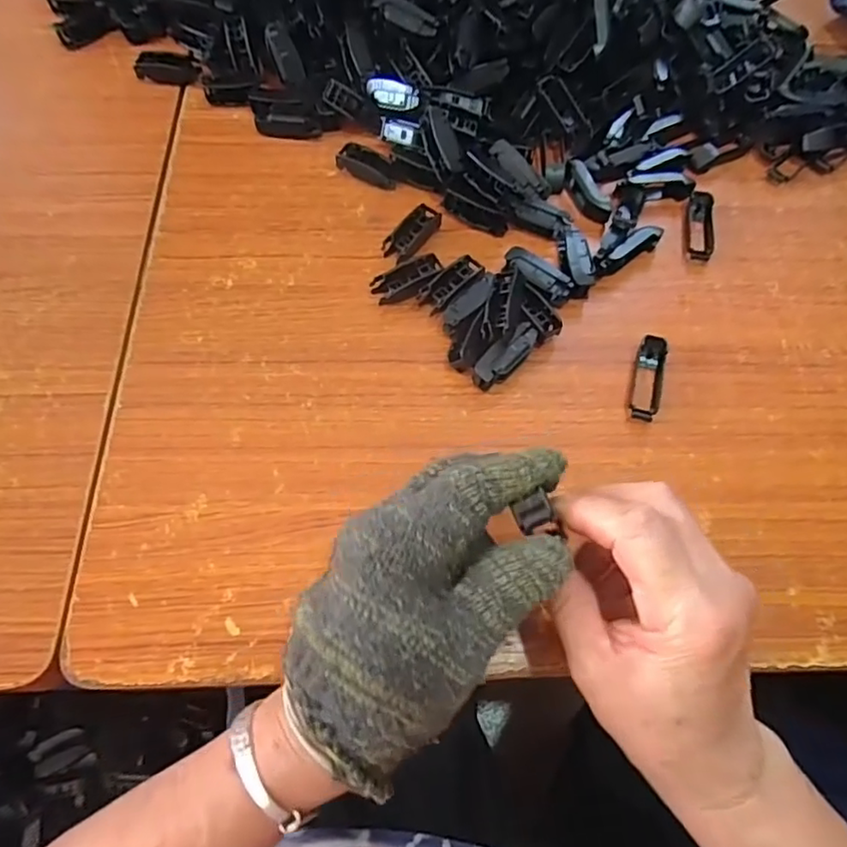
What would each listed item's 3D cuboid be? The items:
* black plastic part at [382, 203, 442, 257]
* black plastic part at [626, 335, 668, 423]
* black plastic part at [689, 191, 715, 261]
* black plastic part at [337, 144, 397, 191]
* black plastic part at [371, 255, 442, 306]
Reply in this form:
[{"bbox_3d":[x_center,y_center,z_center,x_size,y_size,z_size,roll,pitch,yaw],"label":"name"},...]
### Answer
[{"bbox_3d":[-0.007,-0.129,0.405,0.018,0.016,0.048,34,69,13],"label":"black plastic part"},{"bbox_3d":[0.139,-0.028,0.365,0.019,0.012,0.055,17,66,6],"label":"black plastic part"},{"bbox_3d":[0.196,-0.139,0.418,0.018,0.009,0.057,9,66,2],"label":"black plastic part"},{"bbox_3d":[-0.039,-0.185,0.426,0.044,0.014,0.018,23,67,8],"label":"black plastic part"},{"bbox_3d":[-0.009,-0.093,0.389,0.049,0.016,0.020,-29,70,-14],"label":"black plastic part"}]

